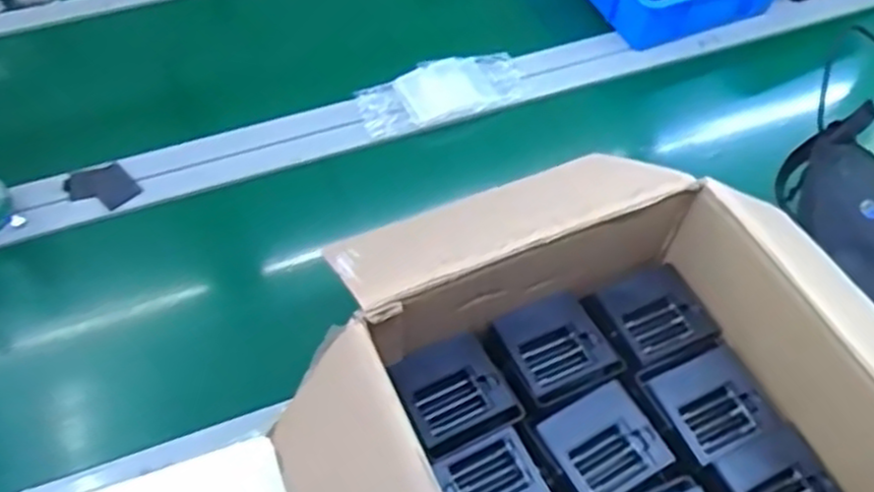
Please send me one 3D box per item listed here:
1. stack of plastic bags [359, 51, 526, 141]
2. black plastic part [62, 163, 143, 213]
[{"bbox_3d":[0.006,-0.211,1.029,0.224,0.027,0.094,-16,58,-12],"label":"stack of plastic bags"},{"bbox_3d":[-0.416,-0.072,0.942,0.071,0.018,0.068,-37,64,-23],"label":"black plastic part"}]

